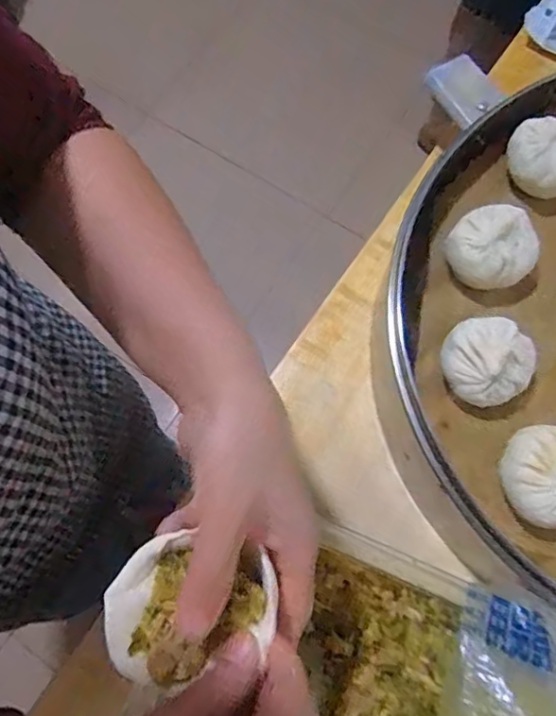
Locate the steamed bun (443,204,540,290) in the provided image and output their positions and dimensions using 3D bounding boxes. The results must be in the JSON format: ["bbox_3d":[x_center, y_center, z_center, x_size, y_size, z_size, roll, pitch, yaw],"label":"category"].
[{"bbox_3d":[0.155,-0.079,0.408,0.055,0.038,0.056,0,73,1],"label":"steamed bun"}]

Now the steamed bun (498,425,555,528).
[{"bbox_3d":[0.174,0.076,0.362,0.057,0.034,0.060,0,73,1],"label":"steamed bun"}]

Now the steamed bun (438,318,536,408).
[{"bbox_3d":[0.141,0.002,0.382,0.056,0.041,0.057,0,73,1],"label":"steamed bun"}]

